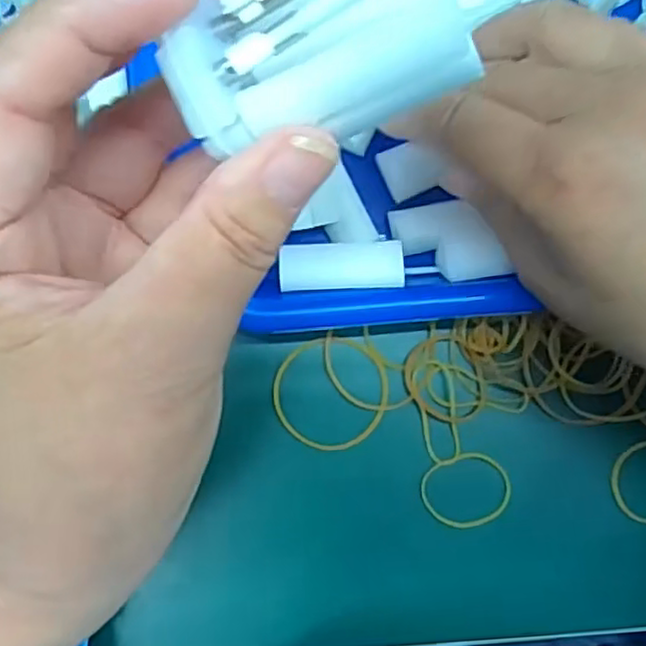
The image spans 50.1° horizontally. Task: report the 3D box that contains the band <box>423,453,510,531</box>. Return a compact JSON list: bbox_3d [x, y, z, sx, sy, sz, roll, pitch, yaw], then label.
[{"bbox_3d":[0.056,0.066,0.270,0.034,0.004,0.029,-18,86,-7],"label":"band"}]

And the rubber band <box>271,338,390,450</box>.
[{"bbox_3d":[0.003,0.027,0.267,0.044,0.004,0.043,6,83,-5],"label":"rubber band"}]

